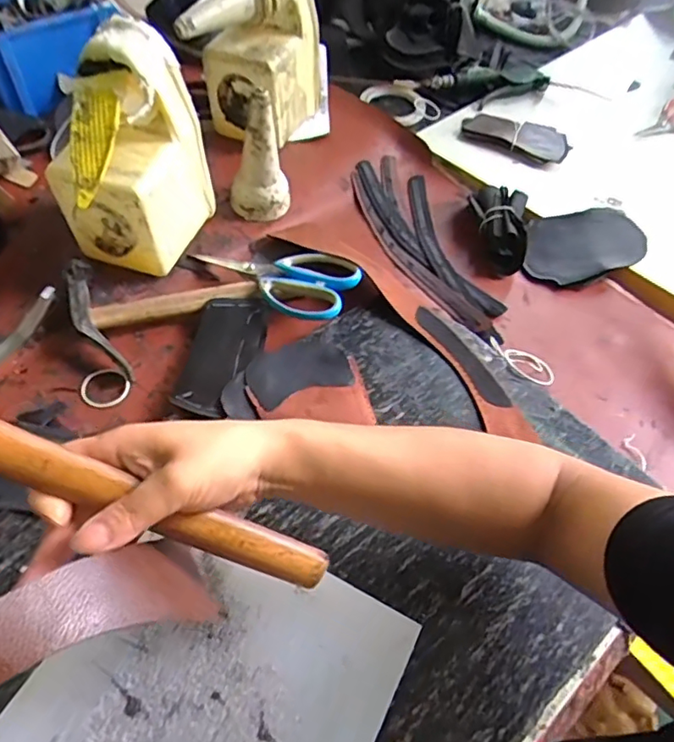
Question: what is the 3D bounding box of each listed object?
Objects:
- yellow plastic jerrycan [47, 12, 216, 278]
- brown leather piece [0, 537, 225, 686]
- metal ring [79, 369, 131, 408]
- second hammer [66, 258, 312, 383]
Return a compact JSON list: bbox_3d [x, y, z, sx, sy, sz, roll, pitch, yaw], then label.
[{"bbox_3d":[-0.207,-0.207,0.562,0.103,0.197,0.135,18,54,9],"label":"yellow plastic jerrycan"},{"bbox_3d":[-0.118,0.115,0.272,0.046,0.030,0.154,46,25,26],"label":"brown leather piece"},{"bbox_3d":[-0.219,0.016,0.542,0.049,0.005,0.042,32,57,18],"label":"metal ring"},{"bbox_3d":[-0.161,-0.084,0.593,0.210,0.032,0.133,-25,59,-21],"label":"second hammer"}]

